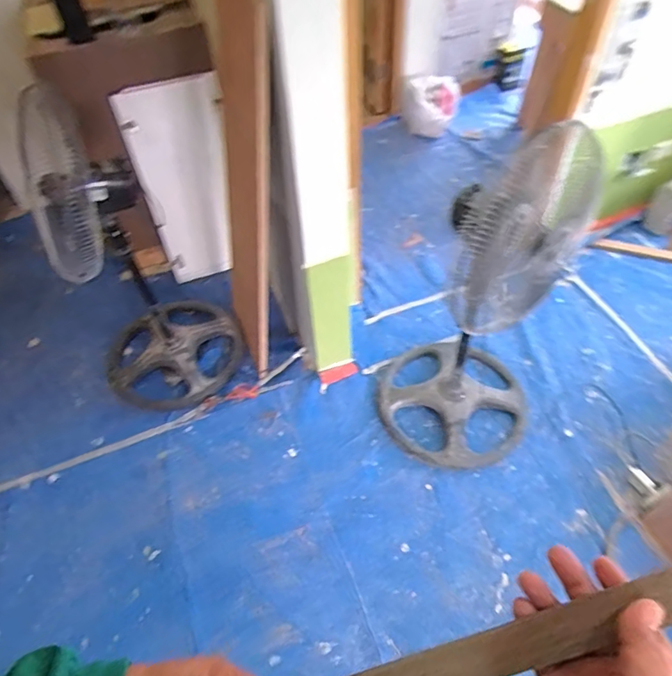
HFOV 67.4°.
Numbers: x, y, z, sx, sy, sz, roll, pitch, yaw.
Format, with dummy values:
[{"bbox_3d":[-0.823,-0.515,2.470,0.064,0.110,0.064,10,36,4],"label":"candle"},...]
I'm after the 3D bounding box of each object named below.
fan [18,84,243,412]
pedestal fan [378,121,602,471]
[{"bbox_3d":[-0.624,-0.251,1.552,0.468,0.926,0.457,-29,54,-20],"label":"fan"},{"bbox_3d":[0.369,-0.060,1.389,0.449,0.868,0.428,6,50,8],"label":"pedestal fan"}]

